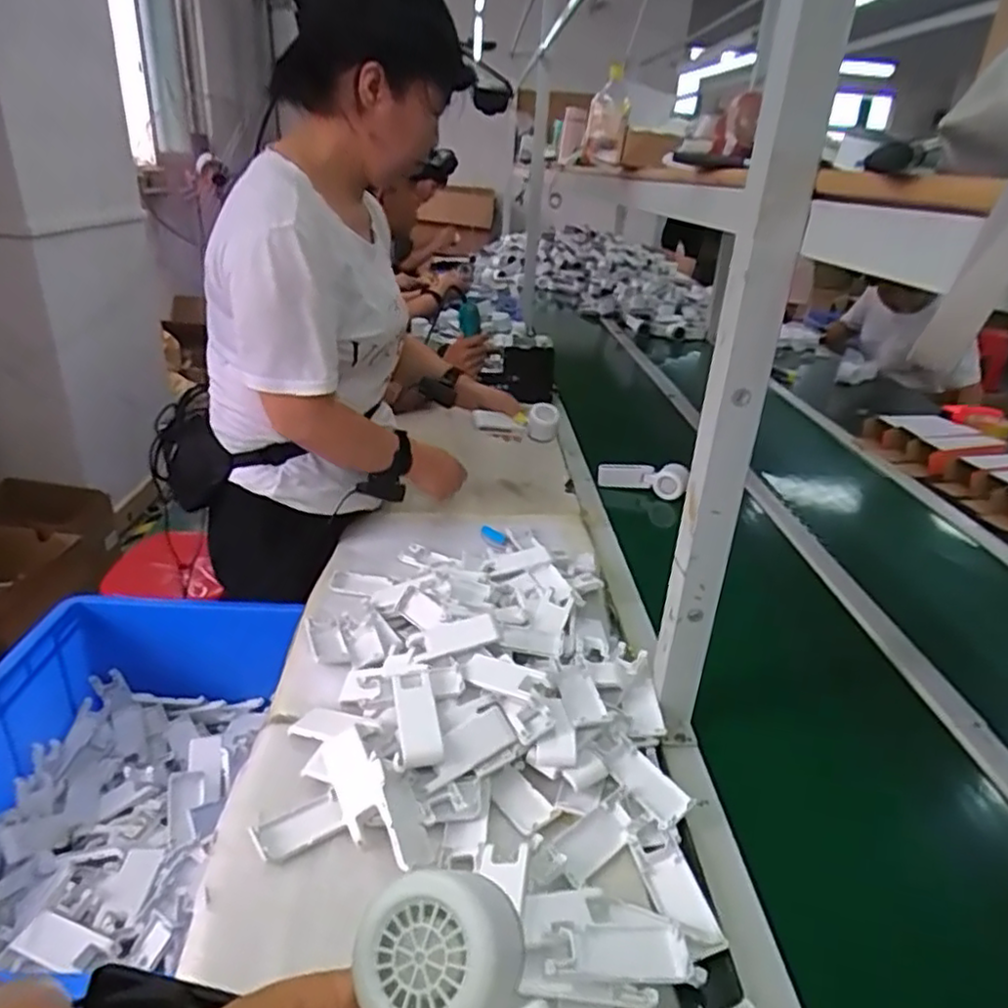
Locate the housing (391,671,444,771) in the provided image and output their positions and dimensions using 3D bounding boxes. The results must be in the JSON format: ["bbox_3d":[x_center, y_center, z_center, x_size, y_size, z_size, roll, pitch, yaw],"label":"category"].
[{"bbox_3d":[-0.088,0.205,0.655,0.041,0.026,0.101,-3,27,-14],"label":"housing"}]

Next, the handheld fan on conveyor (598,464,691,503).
[{"bbox_3d":[0.260,-0.045,1.274,0.169,0.060,0.033,7,23,28],"label":"handheld fan on conveyor"}]

